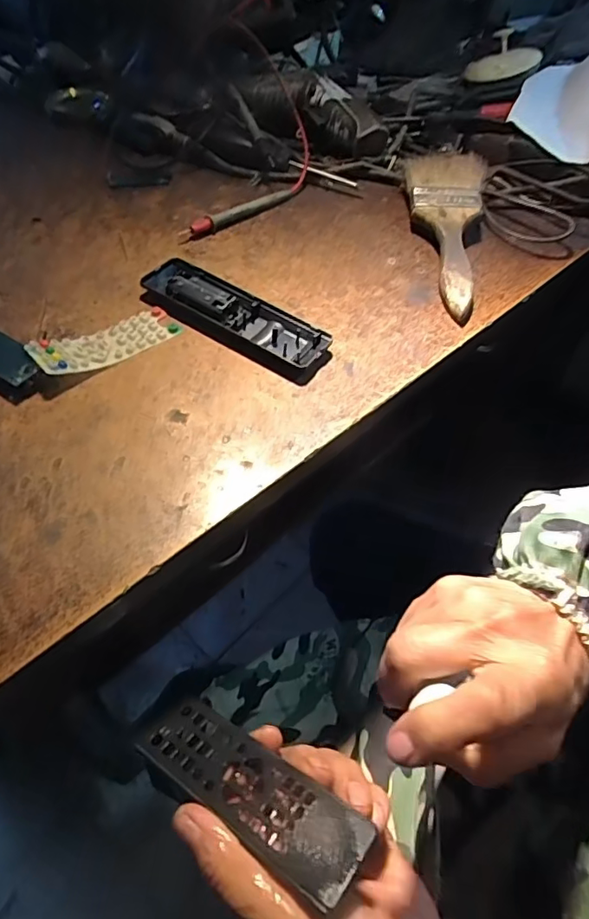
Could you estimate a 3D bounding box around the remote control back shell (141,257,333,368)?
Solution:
[{"bbox_3d":[-0.042,-0.102,0.373,0.140,0.020,0.039,28,60,16],"label":"remote control back shell"}]

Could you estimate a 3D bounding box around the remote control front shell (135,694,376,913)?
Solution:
[{"bbox_3d":[-0.026,0.160,0.261,0.129,0.011,0.037,14,33,36],"label":"remote control front shell"}]

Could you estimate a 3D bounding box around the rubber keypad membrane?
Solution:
[{"bbox_3d":[-0.123,-0.078,0.345,0.092,0.012,0.035,-30,61,-34],"label":"rubber keypad membrane"}]

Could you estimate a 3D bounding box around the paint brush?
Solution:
[{"bbox_3d":[0.123,-0.201,0.450,0.067,0.025,0.206,12,57,7],"label":"paint brush"}]

